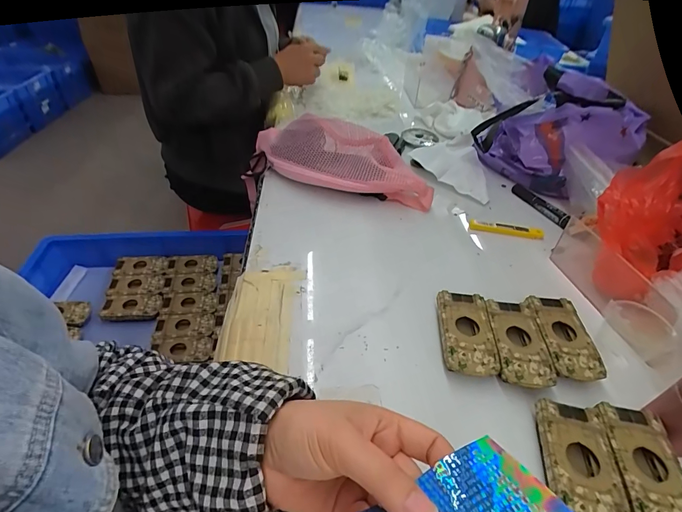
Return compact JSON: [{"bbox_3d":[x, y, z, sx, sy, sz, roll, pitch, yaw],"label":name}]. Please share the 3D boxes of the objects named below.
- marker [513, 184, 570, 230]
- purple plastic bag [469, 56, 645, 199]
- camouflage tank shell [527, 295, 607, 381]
[{"bbox_3d":[0.317,-0.085,0.578,0.018,0.017,0.104,-21,48,-26],"label":"marker"},{"bbox_3d":[0.391,-0.216,0.630,0.206,0.145,0.279,34,49,28],"label":"purple plastic bag"},{"bbox_3d":[0.231,0.088,0.380,0.050,0.023,0.094,4,42,-1],"label":"camouflage tank shell"}]

